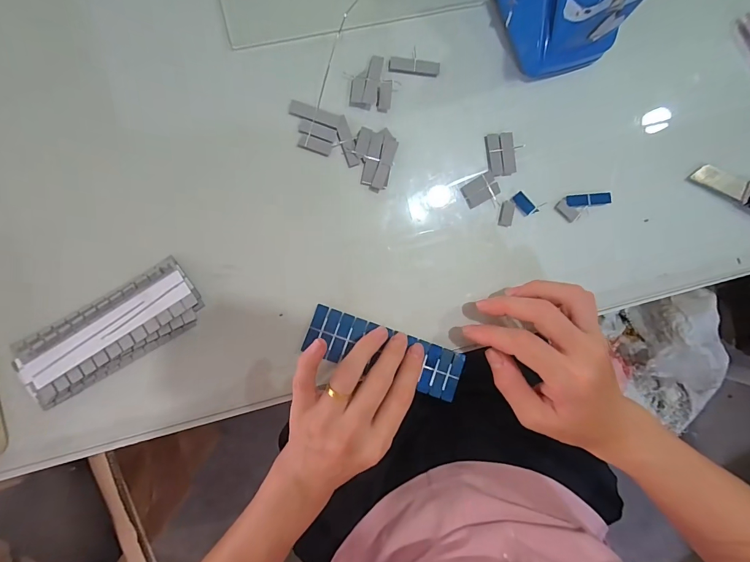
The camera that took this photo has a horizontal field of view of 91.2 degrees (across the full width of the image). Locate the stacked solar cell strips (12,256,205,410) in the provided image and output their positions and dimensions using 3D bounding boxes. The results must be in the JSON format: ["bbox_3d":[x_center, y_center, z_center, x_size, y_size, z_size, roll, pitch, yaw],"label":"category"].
[{"bbox_3d":[-0.193,0.037,0.269,0.131,0.015,0.052,-30,96,-3],"label":"stacked solar cell strips"}]

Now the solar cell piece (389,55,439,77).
[{"bbox_3d":[0.031,-0.168,0.286,0.039,0.004,0.011,4,93,-6],"label":"solar cell piece"}]

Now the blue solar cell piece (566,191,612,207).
[{"bbox_3d":[0.177,-0.067,0.303,0.038,0.004,0.009,-6,94,-5],"label":"blue solar cell piece"}]

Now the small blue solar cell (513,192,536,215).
[{"bbox_3d":[0.121,-0.063,0.297,0.019,0.004,0.010,44,89,-6],"label":"small blue solar cell"}]

